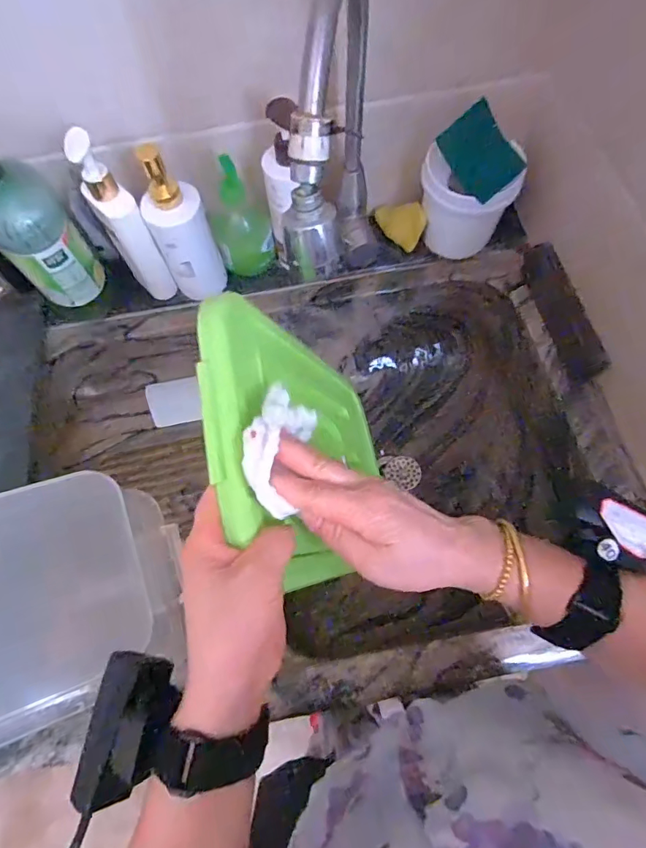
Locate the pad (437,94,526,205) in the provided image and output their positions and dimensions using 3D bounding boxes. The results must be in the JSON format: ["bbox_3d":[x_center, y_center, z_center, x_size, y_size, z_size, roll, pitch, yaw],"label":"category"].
[{"bbox_3d":[0.198,-0.340,0.578,0.070,0.011,0.100,-34,98,22],"label":"pad"}]

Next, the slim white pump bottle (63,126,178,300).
[{"bbox_3d":[-0.252,-0.252,0.590,0.045,0.228,0.051,-31,69,-10],"label":"slim white pump bottle"}]

